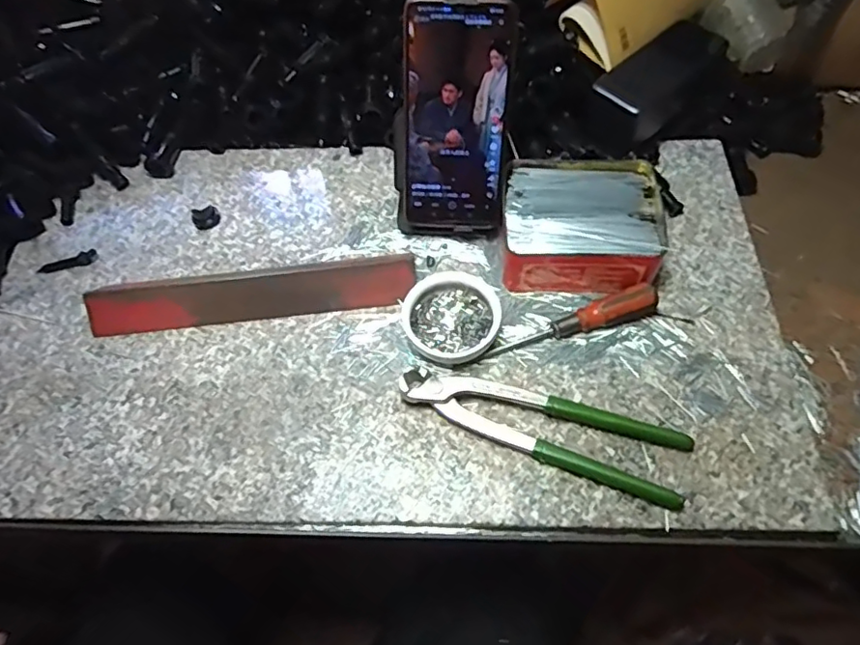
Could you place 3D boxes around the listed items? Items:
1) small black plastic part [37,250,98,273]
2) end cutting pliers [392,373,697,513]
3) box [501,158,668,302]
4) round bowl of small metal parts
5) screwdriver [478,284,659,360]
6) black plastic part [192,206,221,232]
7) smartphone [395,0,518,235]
[{"bbox_3d":[-0.314,-0.053,0.512,0.050,0.008,0.014,-16,59,-5],"label":"small black plastic part"},{"bbox_3d":[0.075,0.071,0.409,0.196,0.012,0.048,16,61,13],"label":"end cutting pliers"},{"bbox_3d":[0.120,-0.076,0.478,0.127,0.043,0.111,2,59,6],"label":"box"},{"bbox_3d":[0.018,-0.003,0.448,0.071,0.024,0.068,-2,59,3],"label":"round bowl of small metal parts"},{"bbox_3d":[0.105,0.003,0.445,0.134,0.023,0.021,-20,60,4],"label":"screwdriver"},{"bbox_3d":[-0.201,-0.095,0.529,0.023,0.012,0.028,-29,61,-13],"label":"black plastic part"},{"bbox_3d":[0.018,-0.147,0.446,0.083,0.172,0.010,5,35,3],"label":"smartphone"}]

